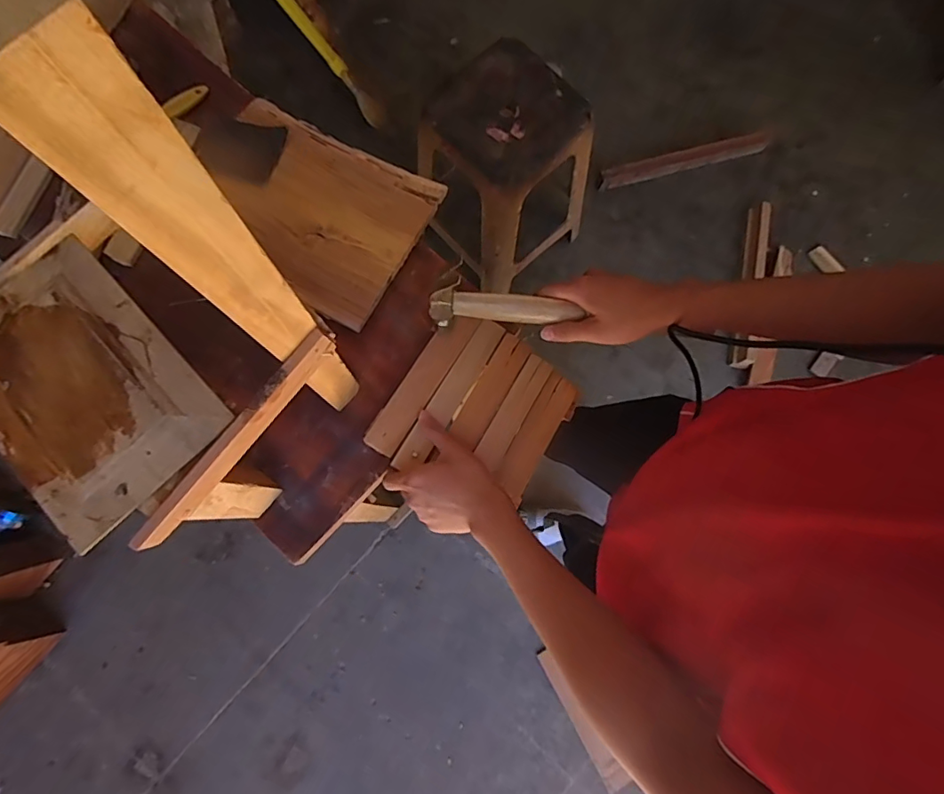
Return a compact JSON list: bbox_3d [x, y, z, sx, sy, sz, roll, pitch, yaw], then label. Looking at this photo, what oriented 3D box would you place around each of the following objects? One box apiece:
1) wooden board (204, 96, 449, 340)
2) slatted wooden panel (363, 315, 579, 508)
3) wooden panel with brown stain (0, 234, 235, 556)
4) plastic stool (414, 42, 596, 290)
[{"bbox_3d":[-0.214,-0.249,0.667,0.287,0.028,0.227,28,78,5],"label":"wooden board"},{"bbox_3d":[0.006,0.018,0.603,0.186,0.024,0.197,33,79,6],"label":"slatted wooden panel"},{"bbox_3d":[-0.316,-0.010,0.406,0.149,0.014,0.216,-44,82,-9],"label":"wooden panel with brown stain"},{"bbox_3d":[0.068,-0.491,1.157,0.281,0.388,0.299,-43,82,-9],"label":"plastic stool"}]

